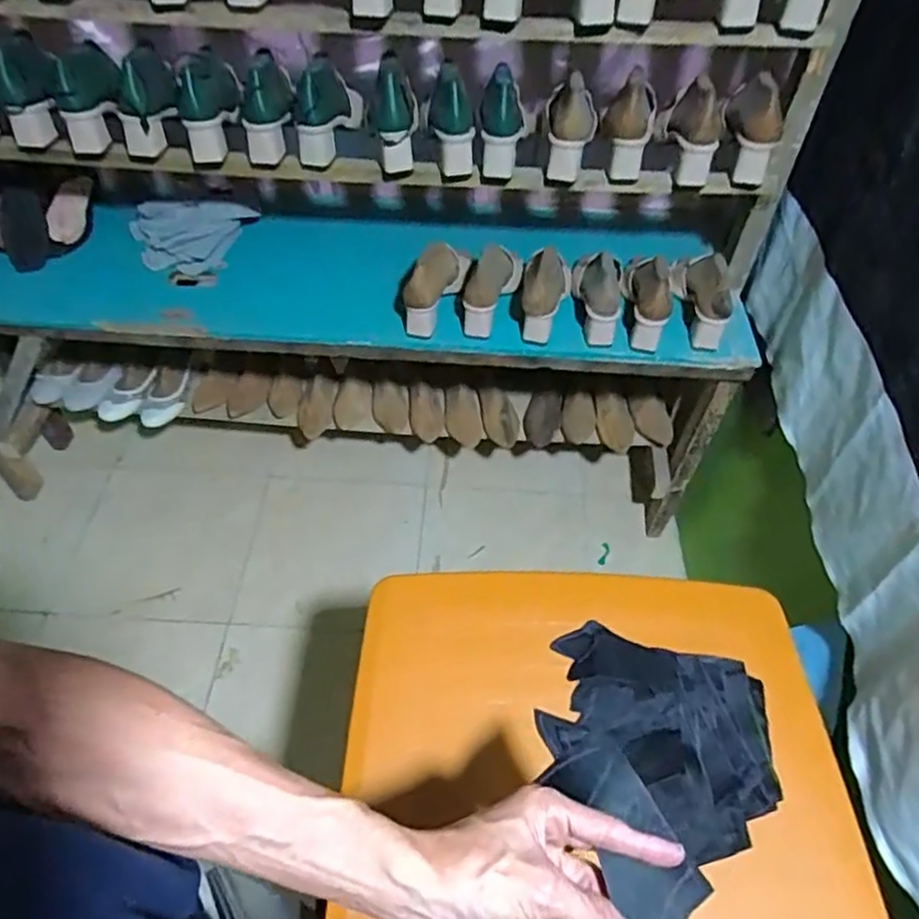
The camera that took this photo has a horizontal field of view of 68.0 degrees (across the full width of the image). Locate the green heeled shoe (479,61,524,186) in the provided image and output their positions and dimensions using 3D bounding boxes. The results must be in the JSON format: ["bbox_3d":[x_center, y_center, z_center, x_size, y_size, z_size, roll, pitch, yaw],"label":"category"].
[{"bbox_3d":[0.067,-0.525,1.070,0.067,0.171,0.070,0,22,-2],"label":"green heeled shoe"}]

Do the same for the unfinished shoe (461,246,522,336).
[{"bbox_3d":[0.059,-0.316,1.243,0.090,0.087,0.189,12,53,7],"label":"unfinished shoe"}]

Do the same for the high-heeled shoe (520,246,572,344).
[{"bbox_3d":[0.152,-0.308,1.220,0.087,0.106,0.166,12,53,7],"label":"high-heeled shoe"}]

